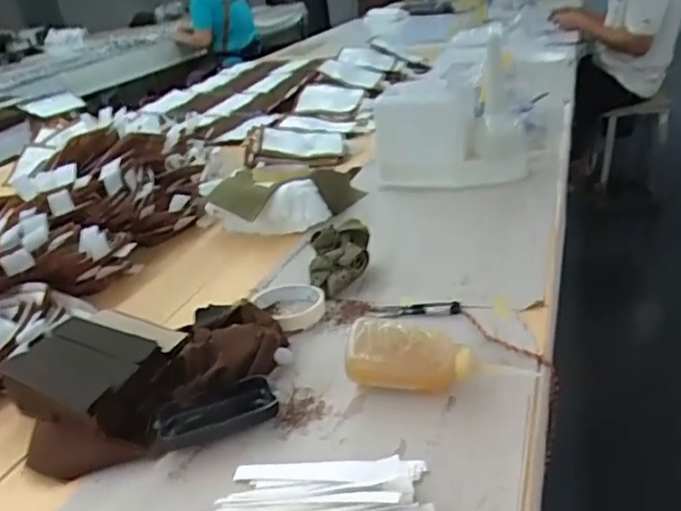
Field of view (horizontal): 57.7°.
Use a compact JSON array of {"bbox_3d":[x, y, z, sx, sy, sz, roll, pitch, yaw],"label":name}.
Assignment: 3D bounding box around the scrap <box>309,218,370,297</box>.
[{"bbox_3d":[-0.001,0.004,0.785,0.081,0.064,0.082,-8,26,-1],"label":"scrap"}]

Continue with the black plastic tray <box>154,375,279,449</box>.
[{"bbox_3d":[-0.115,0.147,0.575,0.107,0.025,0.048,-13,26,-12],"label":"black plastic tray"}]

